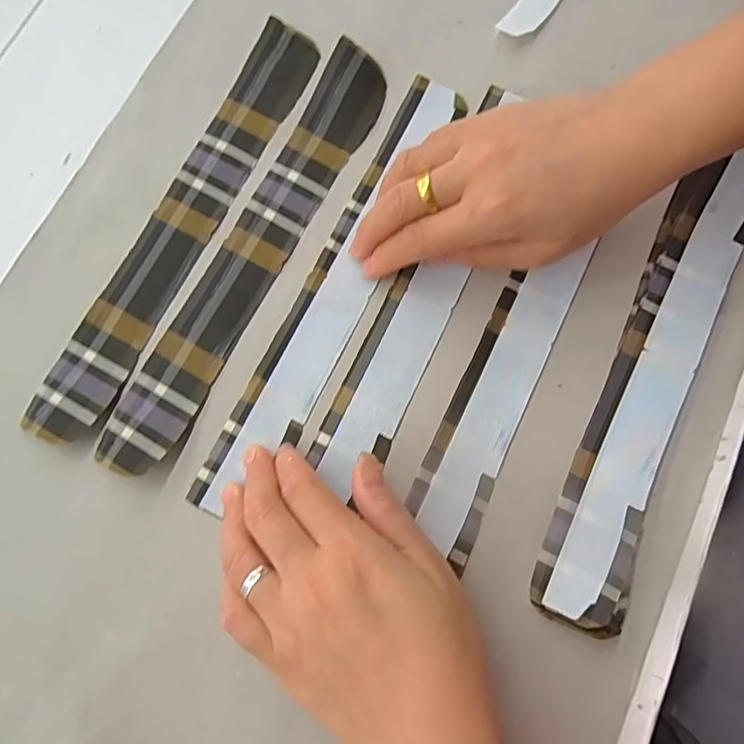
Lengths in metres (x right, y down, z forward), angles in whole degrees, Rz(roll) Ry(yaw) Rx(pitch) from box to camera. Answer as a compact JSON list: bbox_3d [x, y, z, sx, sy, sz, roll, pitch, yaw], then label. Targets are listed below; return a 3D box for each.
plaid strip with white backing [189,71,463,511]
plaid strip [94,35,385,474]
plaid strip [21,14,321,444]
[{"bbox_3d":[-0.017,-0.047,0.289,0.034,0.006,0.258,25,79,4],"label":"plaid strip with white backing"},{"bbox_3d":[-0.063,-0.066,0.287,0.036,0.012,0.254,28,79,5],"label":"plaid strip"},{"bbox_3d":[-0.101,-0.082,0.292,0.035,0.010,0.256,26,79,4],"label":"plaid strip"}]

